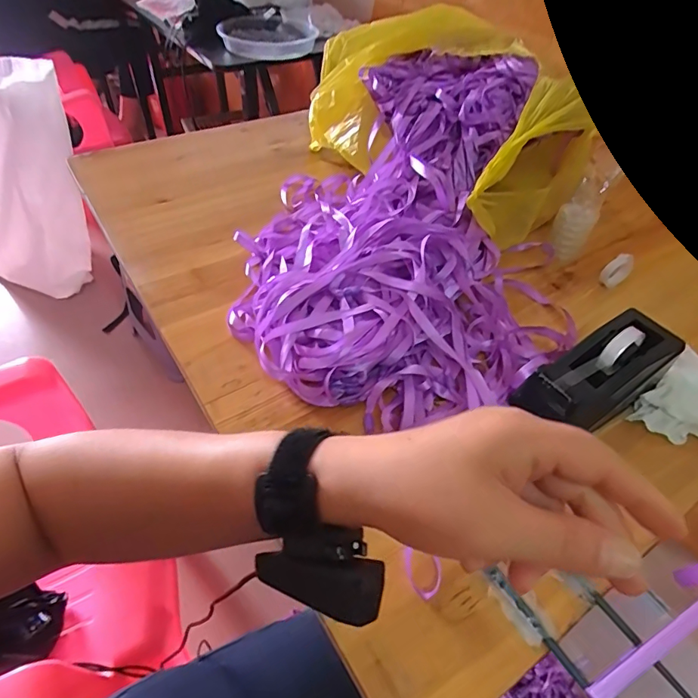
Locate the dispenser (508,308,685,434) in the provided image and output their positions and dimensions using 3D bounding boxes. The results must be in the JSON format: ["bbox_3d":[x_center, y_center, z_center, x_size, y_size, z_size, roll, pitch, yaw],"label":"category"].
[{"bbox_3d":[0.218,0.026,0.412,0.147,0.078,0.056,-25,53,-24],"label":"dispenser"}]

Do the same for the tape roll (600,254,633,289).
[{"bbox_3d":[0.320,-0.095,0.555,0.044,0.042,0.014,-26,53,-25],"label":"tape roll"}]

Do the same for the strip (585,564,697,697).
[{"bbox_3d":[0.192,0.169,0.285,0.121,0.022,0.025,-40,56,-4],"label":"strip"}]

